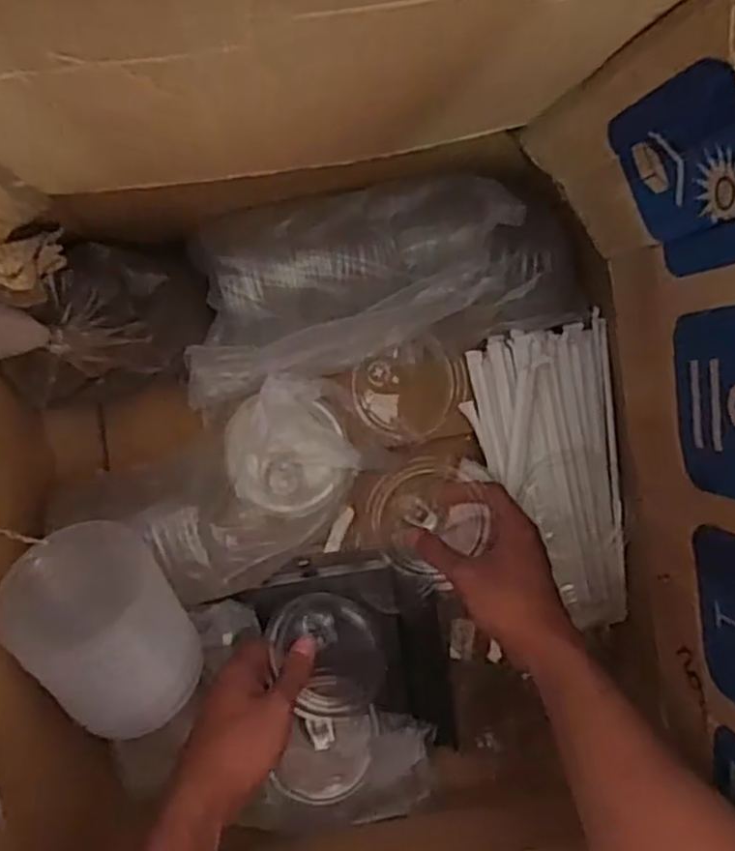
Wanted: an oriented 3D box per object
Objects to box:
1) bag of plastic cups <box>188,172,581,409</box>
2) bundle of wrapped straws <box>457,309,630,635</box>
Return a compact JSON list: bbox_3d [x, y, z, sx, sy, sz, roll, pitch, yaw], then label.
[{"bbox_3d":[0.007,-0.111,0.532,0.288,0.083,0.124,-14,94,-8],"label":"bag of plastic cups"},{"bbox_3d":[0.155,0.045,0.586,0.103,0.043,0.243,-13,94,-9],"label":"bundle of wrapped straws"}]

